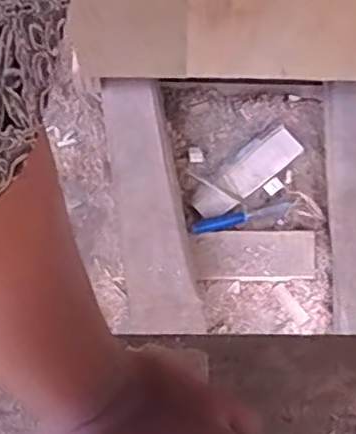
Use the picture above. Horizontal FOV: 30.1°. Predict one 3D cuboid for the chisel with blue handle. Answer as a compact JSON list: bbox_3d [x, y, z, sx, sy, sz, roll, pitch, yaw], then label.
[{"bbox_3d":[0.123,-0.001,1.263,0.213,0.016,0.026,-12,64,-23],"label":"chisel with blue handle"}]

